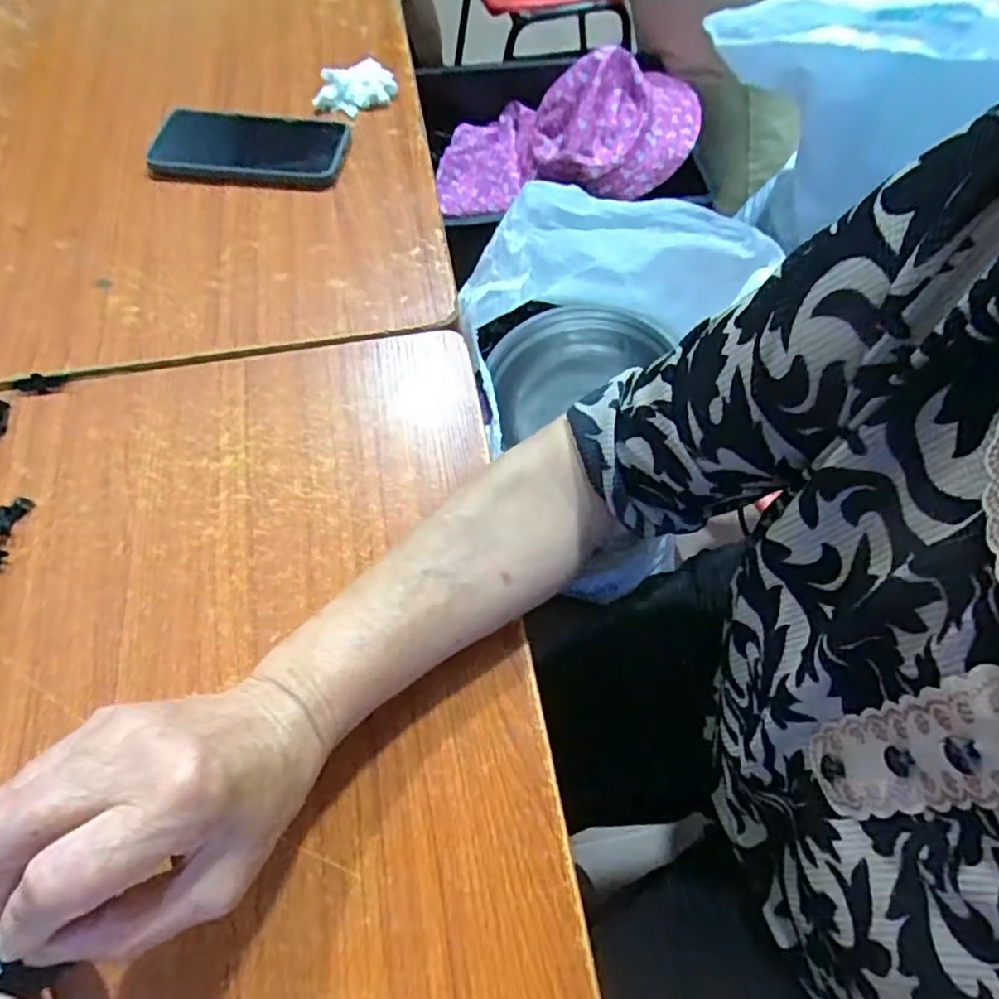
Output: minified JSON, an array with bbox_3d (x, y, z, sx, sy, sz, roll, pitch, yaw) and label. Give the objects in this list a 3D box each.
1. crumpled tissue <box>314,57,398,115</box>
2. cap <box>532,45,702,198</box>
[{"bbox_3d":[-0.133,-0.381,0.586,0.071,0.025,0.043,7,62,6],"label":"crumpled tissue"},{"bbox_3d":[0.193,-0.626,1.030,0.257,0.134,0.223,13,63,6],"label":"cap"}]

